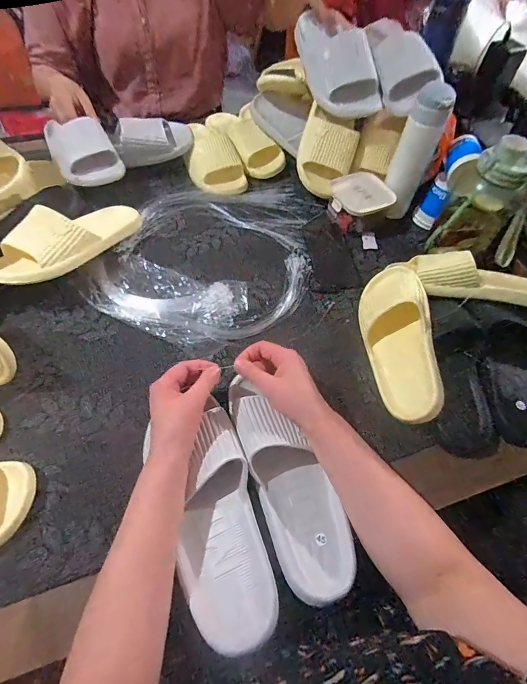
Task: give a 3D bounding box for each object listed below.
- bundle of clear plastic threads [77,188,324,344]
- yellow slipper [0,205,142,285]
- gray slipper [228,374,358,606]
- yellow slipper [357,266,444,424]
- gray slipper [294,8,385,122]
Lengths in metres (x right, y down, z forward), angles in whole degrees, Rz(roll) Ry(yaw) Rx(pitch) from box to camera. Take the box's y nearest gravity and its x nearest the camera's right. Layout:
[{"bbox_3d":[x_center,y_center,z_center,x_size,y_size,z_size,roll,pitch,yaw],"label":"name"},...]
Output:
[{"bbox_3d":[-0.080,-0.180,0.676,0.345,0.024,0.441,22,59,11],"label":"bundle of clear plastic threads"},{"bbox_3d":[-0.315,-0.180,0.608,0.092,0.069,0.270,33,50,18],"label":"yellow slipper"},{"bbox_3d":[0.024,0.156,0.441,0.083,0.069,0.262,-21,69,-15],"label":"gray slipper"},{"bbox_3d":[0.192,-0.009,0.534,0.103,0.063,0.249,-20,61,30],"label":"yellow slipper"},{"bbox_3d":[0.137,-0.547,0.709,0.123,0.080,0.258,-15,91,1],"label":"gray slipper"}]

